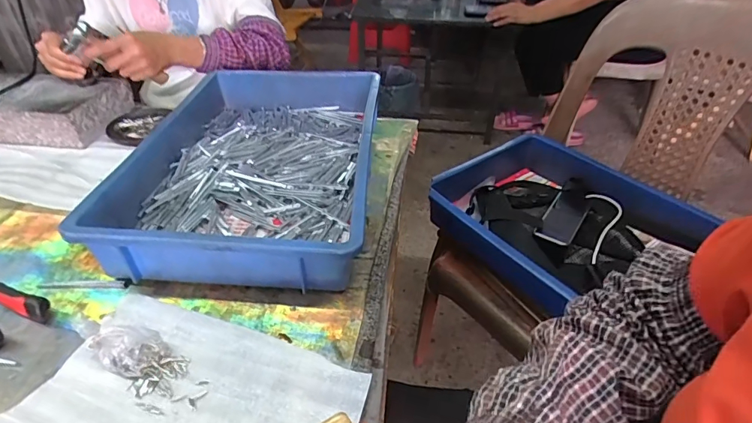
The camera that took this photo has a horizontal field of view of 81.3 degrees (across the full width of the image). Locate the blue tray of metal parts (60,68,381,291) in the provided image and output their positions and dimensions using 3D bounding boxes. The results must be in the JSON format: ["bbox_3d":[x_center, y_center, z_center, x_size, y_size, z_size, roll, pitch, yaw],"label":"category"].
[{"bbox_3d":[-0.154,-0.078,0.604,0.284,0.080,0.449,2,38,1],"label":"blue tray of metal parts"}]

